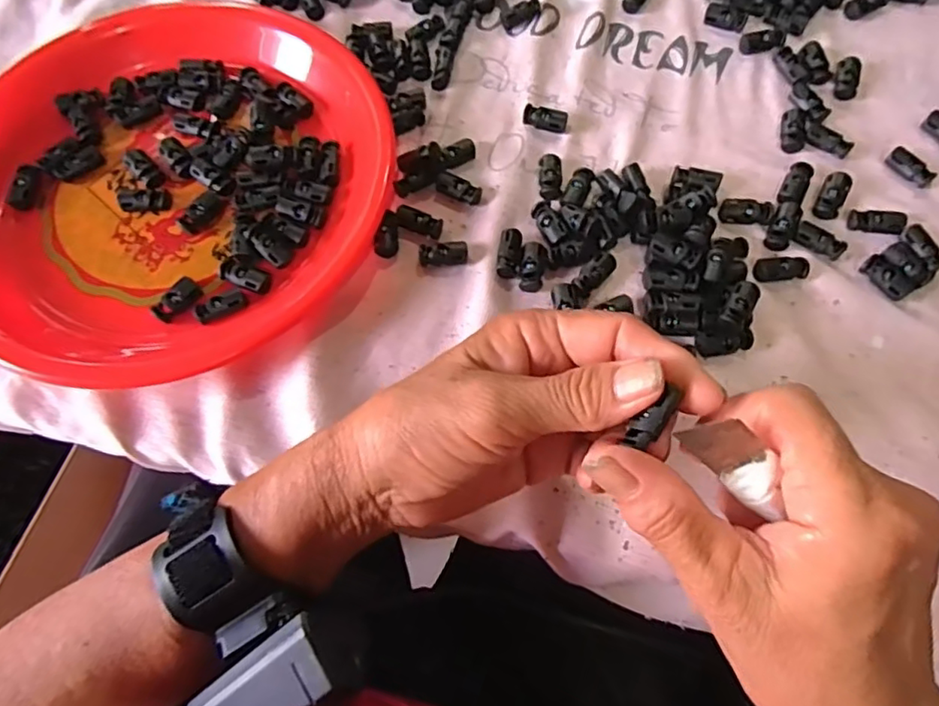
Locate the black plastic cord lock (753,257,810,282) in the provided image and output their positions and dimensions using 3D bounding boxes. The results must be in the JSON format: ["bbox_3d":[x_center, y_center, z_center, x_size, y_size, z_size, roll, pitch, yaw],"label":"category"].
[{"bbox_3d":[0.171,-0.046,0.328,0.028,0.007,0.012,-4,70,0],"label":"black plastic cord lock"}]

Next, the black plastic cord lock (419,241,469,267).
[{"bbox_3d":[-0.015,-0.056,0.338,0.027,0.009,0.011,1,70,3],"label":"black plastic cord lock"}]

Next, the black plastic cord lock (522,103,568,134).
[{"bbox_3d":[0.047,-0.145,0.369,0.026,0.009,0.011,15,71,7],"label":"black plastic cord lock"}]

